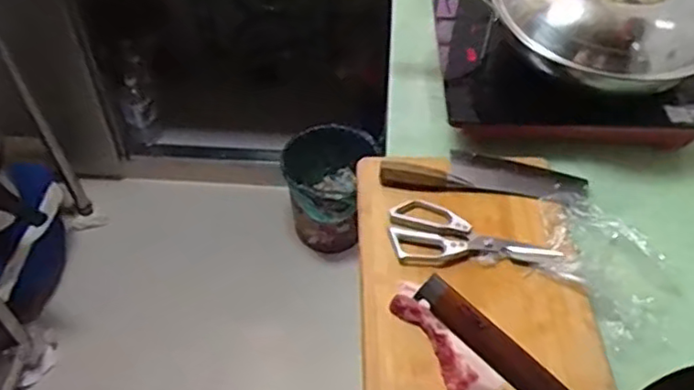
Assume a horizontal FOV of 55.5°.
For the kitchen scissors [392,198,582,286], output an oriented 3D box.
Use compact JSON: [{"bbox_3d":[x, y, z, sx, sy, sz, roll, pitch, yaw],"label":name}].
[{"bbox_3d":[0.173,0.053,0.856,0.232,0.016,0.104,6,50,3],"label":"kitchen scissors"}]

